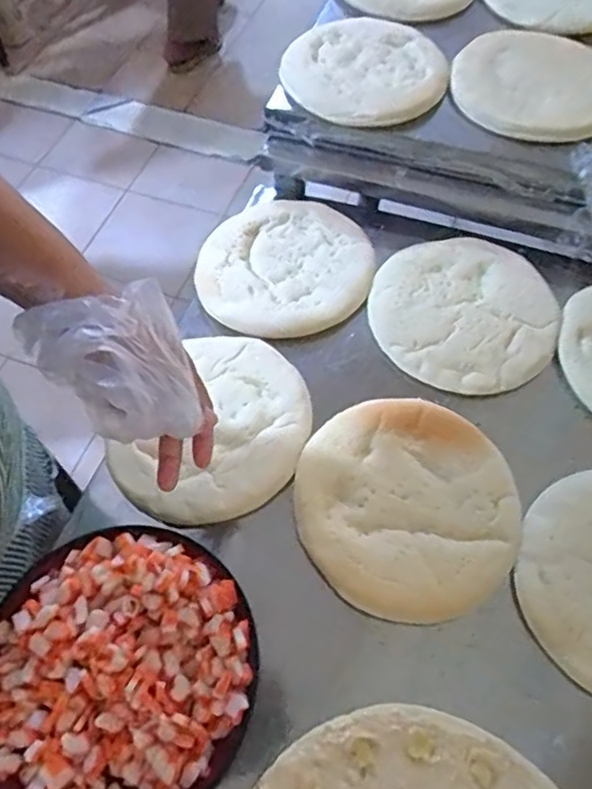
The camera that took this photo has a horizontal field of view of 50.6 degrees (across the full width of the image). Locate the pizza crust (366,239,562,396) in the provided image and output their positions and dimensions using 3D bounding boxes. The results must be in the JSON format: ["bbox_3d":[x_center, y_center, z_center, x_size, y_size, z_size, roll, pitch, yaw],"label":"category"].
[{"bbox_3d":[0.178,-0.093,0.665,0.191,0.008,0.189,-1,60,1],"label":"pizza crust"}]

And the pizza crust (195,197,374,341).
[{"bbox_3d":[-0.015,-0.147,0.712,0.193,0.021,0.190,-1,60,1],"label":"pizza crust"}]

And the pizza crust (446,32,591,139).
[{"bbox_3d":[0.279,-0.382,0.748,0.187,0.032,0.198,3,60,3],"label":"pizza crust"}]

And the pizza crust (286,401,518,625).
[{"bbox_3d":[0.099,0.094,0.562,0.192,0.015,0.195,-1,60,1],"label":"pizza crust"}]

